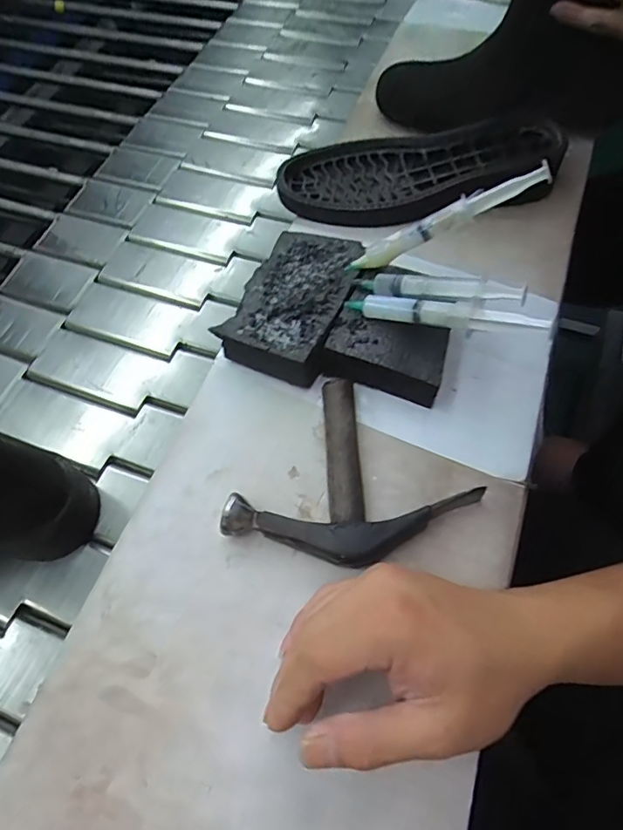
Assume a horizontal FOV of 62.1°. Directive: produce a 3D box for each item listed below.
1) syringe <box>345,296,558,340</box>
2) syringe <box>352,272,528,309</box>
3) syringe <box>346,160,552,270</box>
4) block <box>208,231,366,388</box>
[{"bbox_3d":[0.090,-0.070,0.356,0.146,0.016,0.015,15,61,34],"label":"syringe"},{"bbox_3d":[0.088,-0.092,0.372,0.122,0.015,0.020,13,62,28],"label":"syringe"},{"bbox_3d":[0.095,-0.141,0.377,0.148,0.025,0.014,-21,57,26],"label":"syringe"},{"bbox_3d":[-0.009,-0.091,0.412,0.081,0.027,0.124,21,63,15],"label":"block"}]

